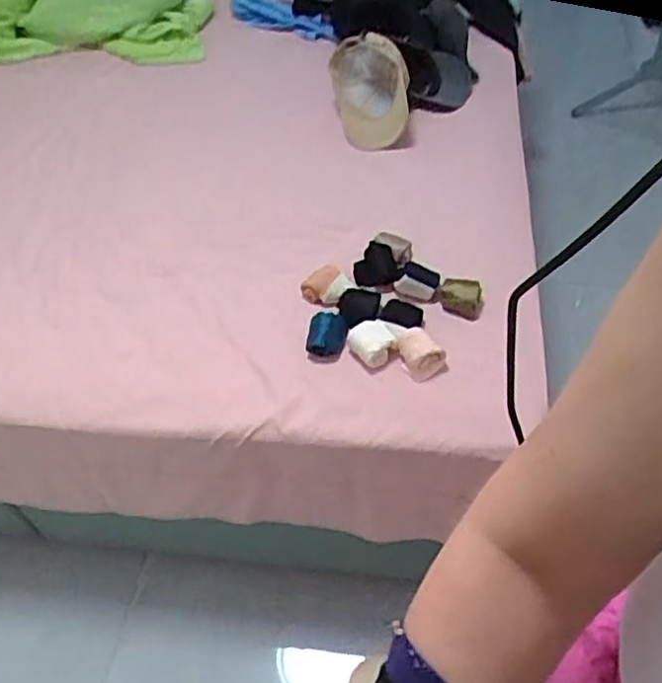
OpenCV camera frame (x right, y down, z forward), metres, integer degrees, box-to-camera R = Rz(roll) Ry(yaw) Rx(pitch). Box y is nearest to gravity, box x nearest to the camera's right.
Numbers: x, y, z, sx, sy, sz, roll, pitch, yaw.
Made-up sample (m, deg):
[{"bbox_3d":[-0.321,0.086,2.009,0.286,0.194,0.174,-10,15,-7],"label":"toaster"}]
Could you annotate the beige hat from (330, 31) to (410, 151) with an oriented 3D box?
[{"bbox_3d":[0.081,-0.500,1.355,0.147,0.159,0.226,-9,49,-3],"label":"beige hat"}]

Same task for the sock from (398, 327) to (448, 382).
[{"bbox_3d":[0.138,0.019,1.034,0.068,0.039,0.075,-20,50,-13],"label":"sock"}]

